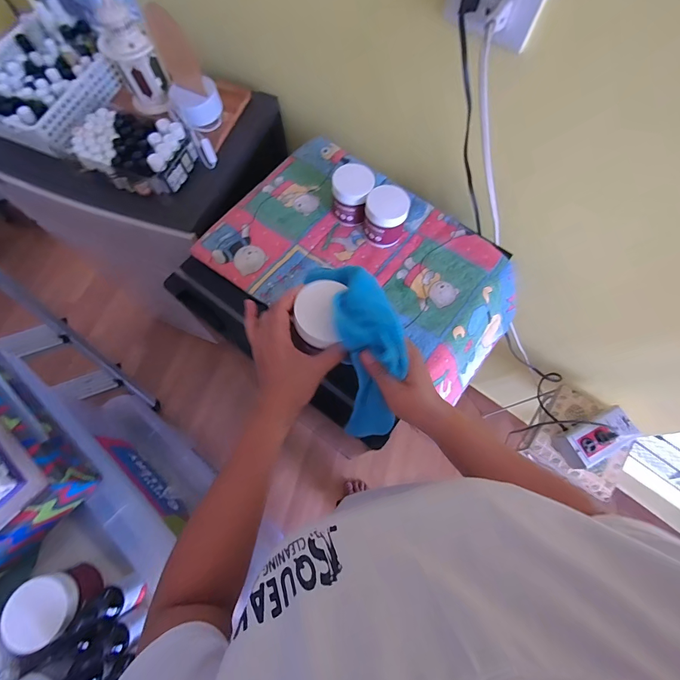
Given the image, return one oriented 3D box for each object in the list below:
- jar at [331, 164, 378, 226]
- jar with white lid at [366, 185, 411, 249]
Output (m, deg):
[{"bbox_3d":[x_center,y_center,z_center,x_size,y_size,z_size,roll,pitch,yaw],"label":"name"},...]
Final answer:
[{"bbox_3d":[0.021,-0.254,0.612,0.069,0.084,0.062,14,71,4],"label":"jar"},{"bbox_3d":[0.080,-0.213,0.602,0.071,0.080,0.074,0,70,-1],"label":"jar with white lid"}]

